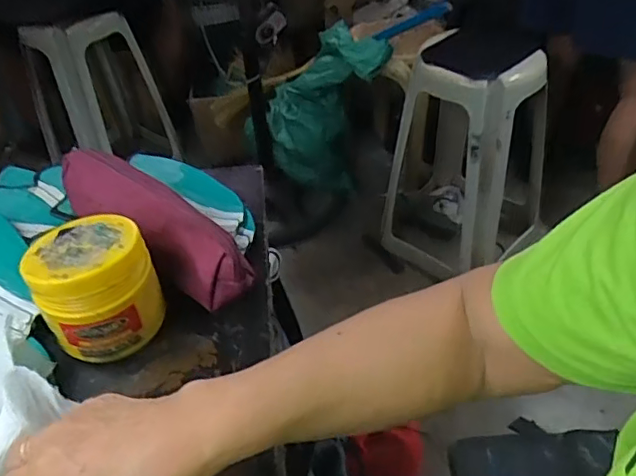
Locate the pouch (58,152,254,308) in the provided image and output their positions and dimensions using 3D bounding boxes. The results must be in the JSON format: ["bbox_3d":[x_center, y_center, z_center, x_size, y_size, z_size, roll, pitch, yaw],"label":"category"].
[{"bbox_3d":[-0.157,-0.022,0.538,0.225,0.065,0.064,34,53,16],"label":"pouch"}]

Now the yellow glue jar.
[{"bbox_3d":[-0.183,0.037,0.477,0.088,0.089,0.089,-3,42,3],"label":"yellow glue jar"}]

